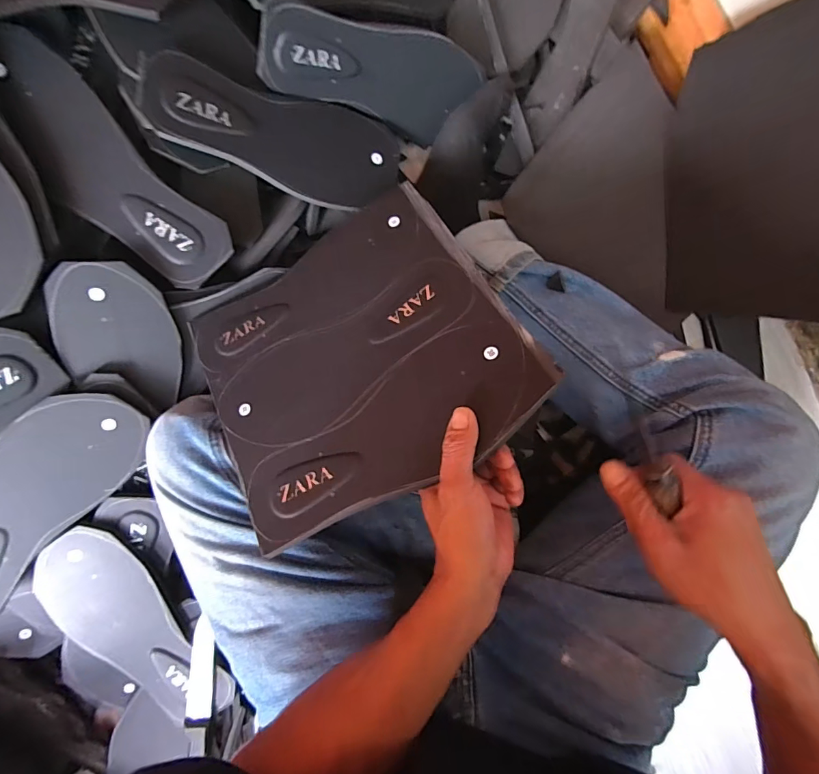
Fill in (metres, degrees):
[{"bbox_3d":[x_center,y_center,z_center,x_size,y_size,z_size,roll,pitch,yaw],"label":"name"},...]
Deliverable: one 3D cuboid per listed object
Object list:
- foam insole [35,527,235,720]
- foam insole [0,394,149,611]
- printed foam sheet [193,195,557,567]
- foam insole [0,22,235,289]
[{"bbox_3d":[-0.290,0.257,0.443,0.098,0.014,0.244,-30,102,-1],"label":"foam insole"},{"bbox_3d":[-0.364,0.109,0.398,0.098,0.011,0.252,44,85,-22],"label":"foam insole"},{"bbox_3d":[-0.052,-0.031,0.366,0.257,0.012,0.257,-32,62,5],"label":"printed foam sheet"},{"bbox_3d":[-0.281,-0.199,0.392,0.086,0.015,0.241,-42,106,-2],"label":"foam insole"}]

